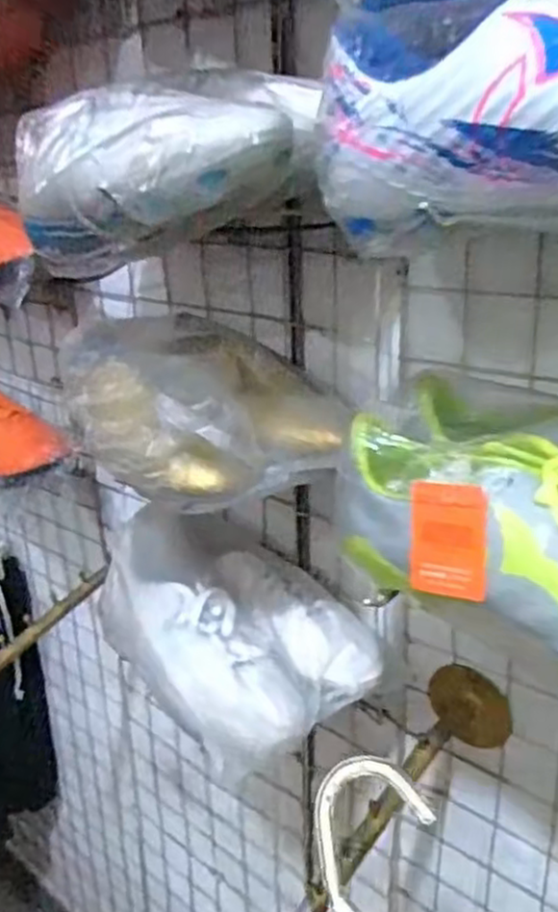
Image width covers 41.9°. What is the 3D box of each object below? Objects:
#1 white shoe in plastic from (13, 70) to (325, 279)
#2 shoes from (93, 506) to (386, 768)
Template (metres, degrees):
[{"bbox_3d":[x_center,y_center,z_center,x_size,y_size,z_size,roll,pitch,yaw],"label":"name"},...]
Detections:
[{"bbox_3d":[-0.076,-0.177,0.462,0.116,0.108,0.215,-19,29,-32],"label":"white shoe in plastic"},{"bbox_3d":[-0.043,0.128,0.598,0.165,0.091,0.217,-20,29,-34],"label":"shoes"}]

